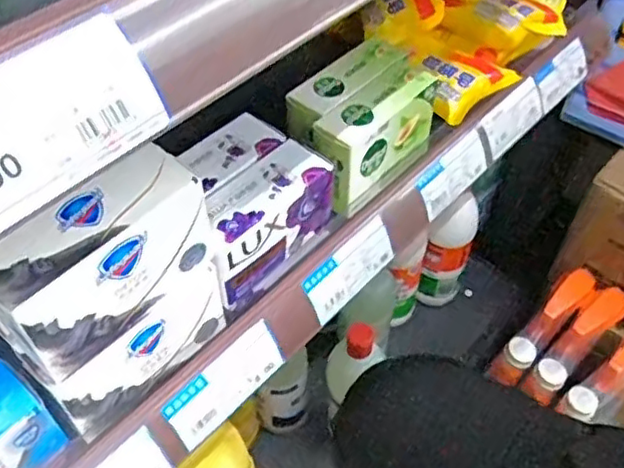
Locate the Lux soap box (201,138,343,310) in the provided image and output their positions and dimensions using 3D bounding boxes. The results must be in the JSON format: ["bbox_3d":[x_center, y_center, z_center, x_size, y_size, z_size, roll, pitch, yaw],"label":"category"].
[{"bbox_3d":[-0.025,-0.008,0.392,0.038,0.064,0.104,35,59,25],"label":"Lux soap box"}]

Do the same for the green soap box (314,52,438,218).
[{"bbox_3d":[0.042,-0.066,0.441,0.036,0.065,0.098,33,58,23],"label":"green soap box"}]

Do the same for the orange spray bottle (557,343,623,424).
[{"bbox_3d":[0.331,0.146,0.695,0.145,0.040,0.045,-41,60,-5],"label":"orange spray bottle"}]

